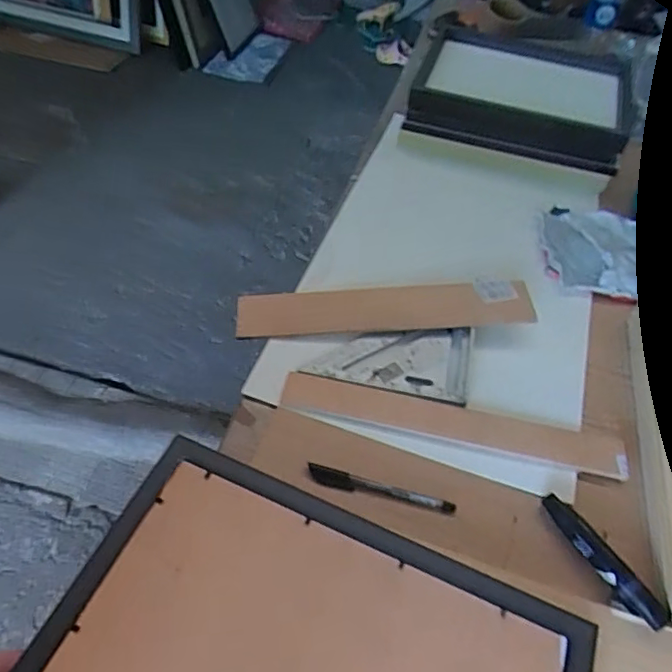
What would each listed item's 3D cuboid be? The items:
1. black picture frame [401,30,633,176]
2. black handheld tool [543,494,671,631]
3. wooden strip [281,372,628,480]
[{"bbox_3d":[0.313,-0.393,0.956,0.344,0.074,0.298,17,52,8],"label":"black picture frame"},{"bbox_3d":[0.236,0.197,0.516,0.022,0.021,0.130,-21,56,-22],"label":"black handheld tool"},{"bbox_3d":[0.119,0.089,0.601,0.348,0.008,0.046,13,50,4],"label":"wooden strip"}]

